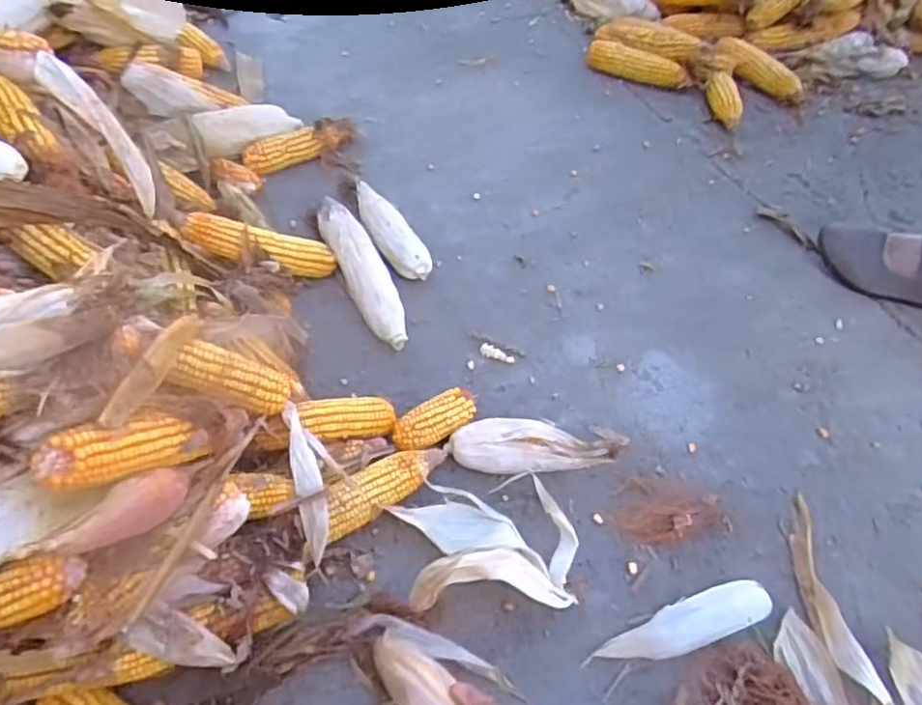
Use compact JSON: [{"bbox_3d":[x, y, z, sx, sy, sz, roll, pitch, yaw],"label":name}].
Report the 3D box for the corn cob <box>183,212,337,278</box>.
[{"bbox_3d":[-0.250,-0.133,0.830,0.197,0.036,0.053,11,50,-37],"label":"corn cob"}]

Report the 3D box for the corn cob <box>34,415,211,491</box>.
[{"bbox_3d":[-0.274,0.080,0.543,0.043,0.046,0.138,49,27,24],"label":"corn cob"}]

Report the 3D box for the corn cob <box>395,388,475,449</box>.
[{"bbox_3d":[-0.032,0.085,0.766,0.102,0.047,0.046,-29,64,-21],"label":"corn cob"}]

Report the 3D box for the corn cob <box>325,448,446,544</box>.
[{"bbox_3d":[-0.086,0.148,0.710,0.157,0.056,0.046,-32,65,-22],"label":"corn cob"}]

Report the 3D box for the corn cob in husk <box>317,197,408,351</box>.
[{"bbox_3d":[-0.137,-0.115,0.887,0.058,0.048,0.270,-22,62,-18],"label":"corn cob in husk"}]

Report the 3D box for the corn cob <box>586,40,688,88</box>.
[{"bbox_3d":[0.320,-0.522,1.183,0.188,0.048,0.040,19,58,8],"label":"corn cob"}]

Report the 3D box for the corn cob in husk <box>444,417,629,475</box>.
[{"bbox_3d":[0.093,0.113,0.758,0.214,0.047,0.065,-1,57,-5],"label":"corn cob in husk"}]

